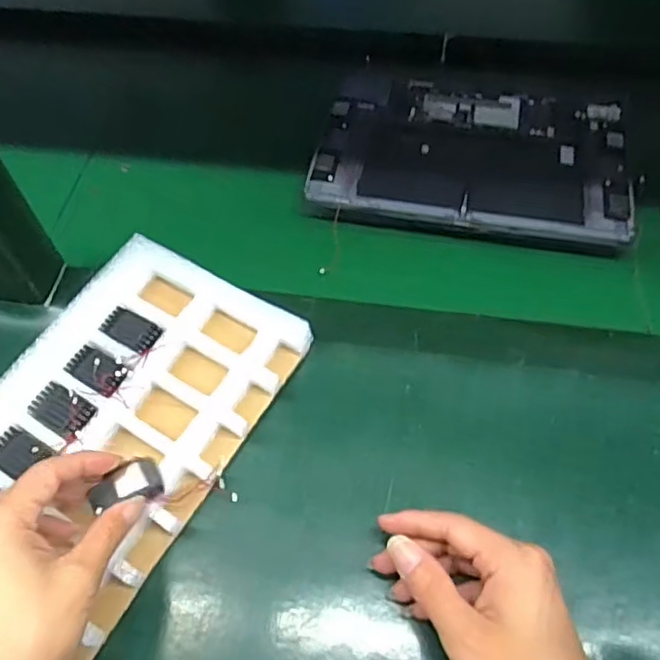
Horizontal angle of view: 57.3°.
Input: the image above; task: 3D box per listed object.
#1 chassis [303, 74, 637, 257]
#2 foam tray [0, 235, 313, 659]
[{"bbox_3d":[0.117,-0.145,0.503,0.247,0.010,0.168,8,59,7],"label":"chassis"},{"bbox_3d":[-0.173,0.105,0.359,0.152,0.032,0.365,28,64,17],"label":"foam tray"}]

